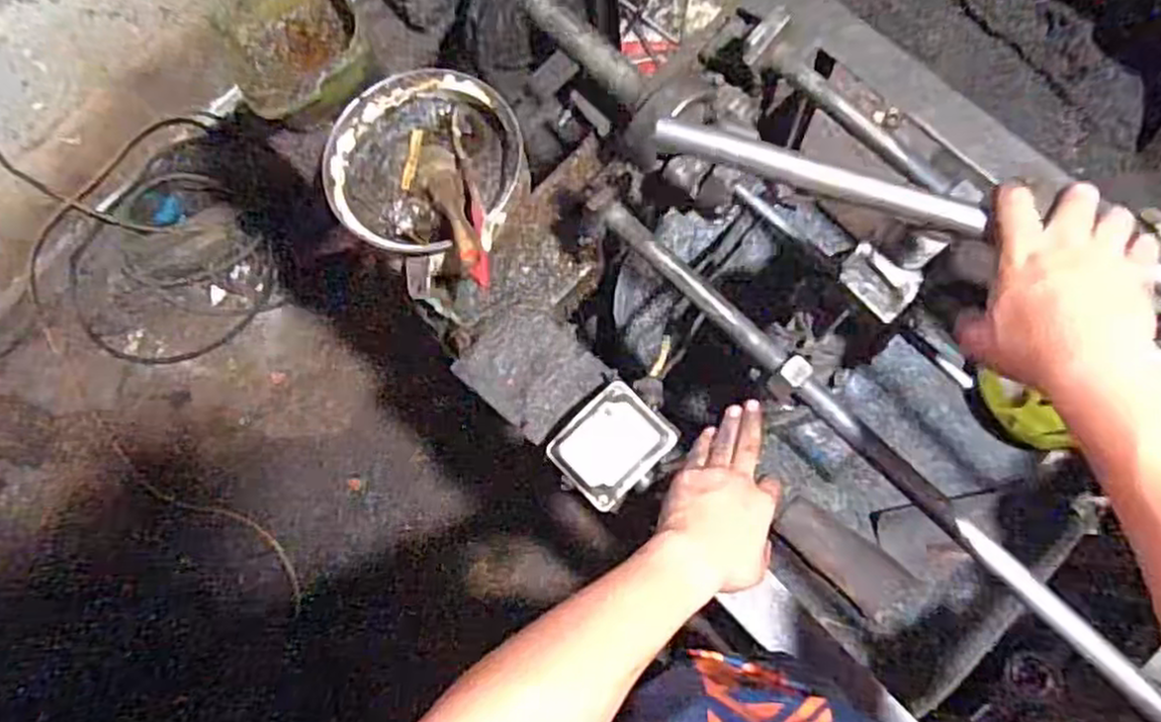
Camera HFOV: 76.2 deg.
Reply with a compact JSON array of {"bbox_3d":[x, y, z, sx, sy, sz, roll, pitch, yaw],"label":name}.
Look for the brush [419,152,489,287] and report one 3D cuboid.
[{"bbox_3d":[-0.107,-0.123,0.633,0.035,0.012,0.161,-26,56,2],"label":"brush"}]

